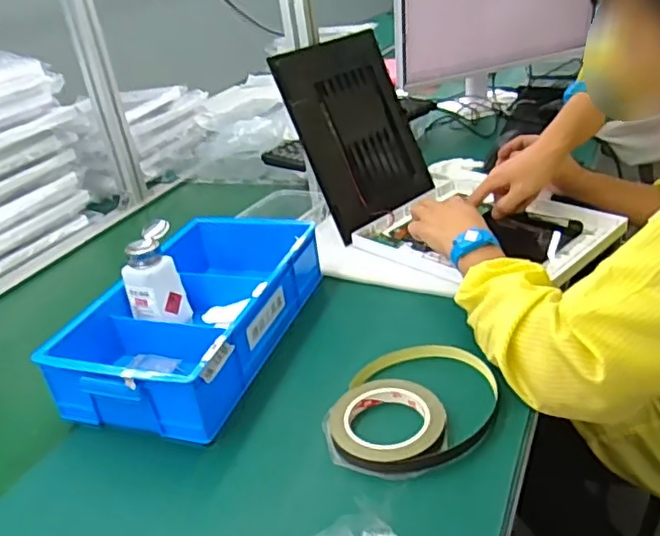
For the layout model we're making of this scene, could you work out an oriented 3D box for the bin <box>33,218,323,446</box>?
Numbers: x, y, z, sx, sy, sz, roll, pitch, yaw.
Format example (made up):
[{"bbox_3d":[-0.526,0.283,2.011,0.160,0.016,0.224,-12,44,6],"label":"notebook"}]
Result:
[{"bbox_3d":[-0.163,0.057,0.783,0.206,0.089,0.344,3,31,20],"label":"bin"}]

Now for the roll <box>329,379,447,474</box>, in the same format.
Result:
[{"bbox_3d":[0.056,0.151,0.612,0.110,0.021,0.103,-7,29,4],"label":"roll"}]

